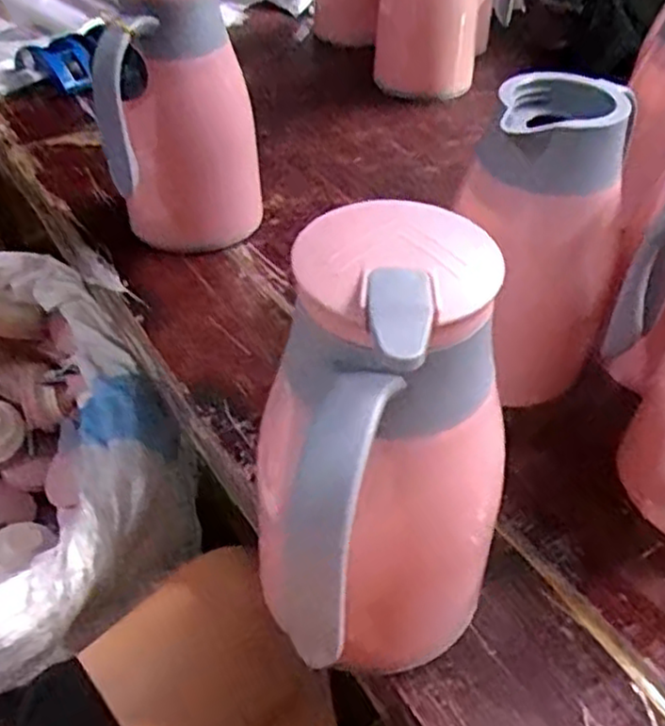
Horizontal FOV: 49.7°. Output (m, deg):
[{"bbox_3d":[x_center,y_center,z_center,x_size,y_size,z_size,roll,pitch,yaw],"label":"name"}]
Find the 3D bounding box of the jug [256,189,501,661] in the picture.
[{"bbox_3d":[0.029,0.052,0.363,0.110,0.244,0.127,13,46,14],"label":"jug"}]

